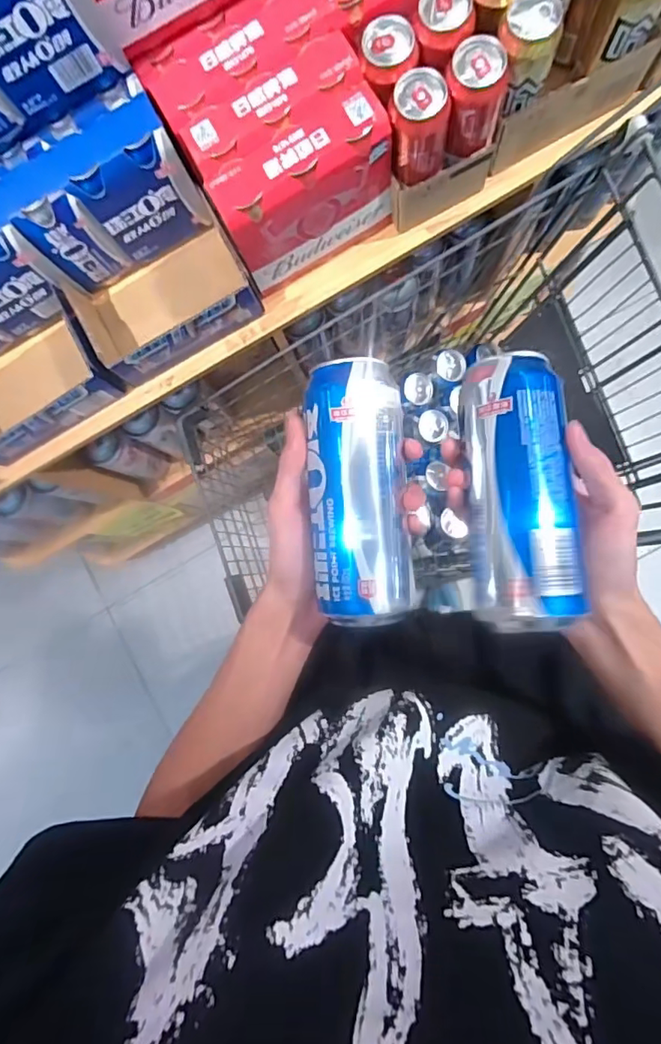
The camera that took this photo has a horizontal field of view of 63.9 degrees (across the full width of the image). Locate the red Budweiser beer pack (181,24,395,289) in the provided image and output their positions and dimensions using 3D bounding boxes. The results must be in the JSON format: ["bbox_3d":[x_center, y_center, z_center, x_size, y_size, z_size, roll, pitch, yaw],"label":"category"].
[{"bbox_3d":[-0.040,-0.406,0.620,0.200,0.148,0.128,-31,84,7],"label":"red Budweiser beer pack"}]

